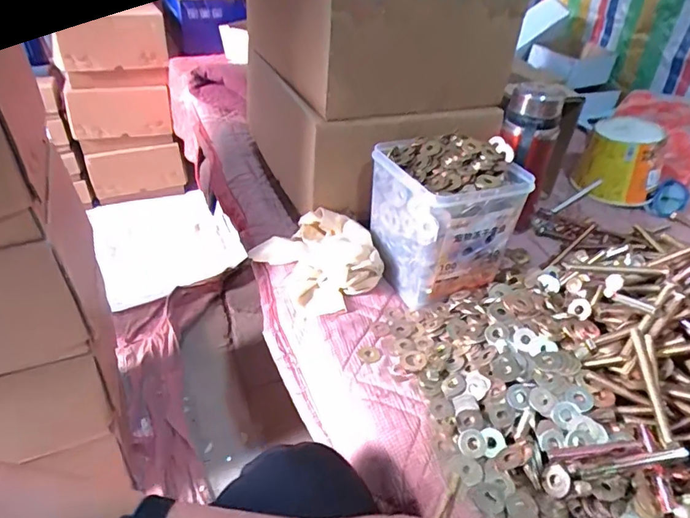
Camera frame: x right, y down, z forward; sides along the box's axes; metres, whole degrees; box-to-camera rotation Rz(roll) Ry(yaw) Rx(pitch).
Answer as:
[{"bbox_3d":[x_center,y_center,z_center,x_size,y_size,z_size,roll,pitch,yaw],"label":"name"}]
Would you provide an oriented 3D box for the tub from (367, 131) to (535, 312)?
[{"bbox_3d":[0.125,-0.056,0.628,0.151,0.162,0.143,-14,41,-21],"label":"tub"}]

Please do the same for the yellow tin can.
[{"bbox_3d":[0.472,-0.165,0.836,0.126,0.109,0.105,25,42,25],"label":"yellow tin can"}]

